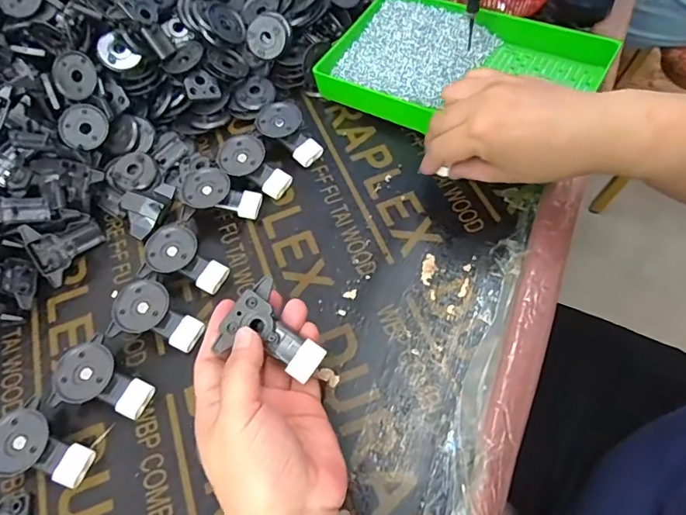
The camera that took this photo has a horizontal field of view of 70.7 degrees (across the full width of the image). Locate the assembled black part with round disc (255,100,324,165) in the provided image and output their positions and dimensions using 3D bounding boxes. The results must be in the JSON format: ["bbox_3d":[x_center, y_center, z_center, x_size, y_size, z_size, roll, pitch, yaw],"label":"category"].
[{"bbox_3d":[-0.049,-0.122,0.469,0.067,0.022,0.041,28,68,21],"label":"assembled black part with round disc"}]

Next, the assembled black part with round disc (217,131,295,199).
[{"bbox_3d":[-0.081,-0.086,0.452,0.067,0.024,0.042,25,67,13],"label":"assembled black part with round disc"}]

